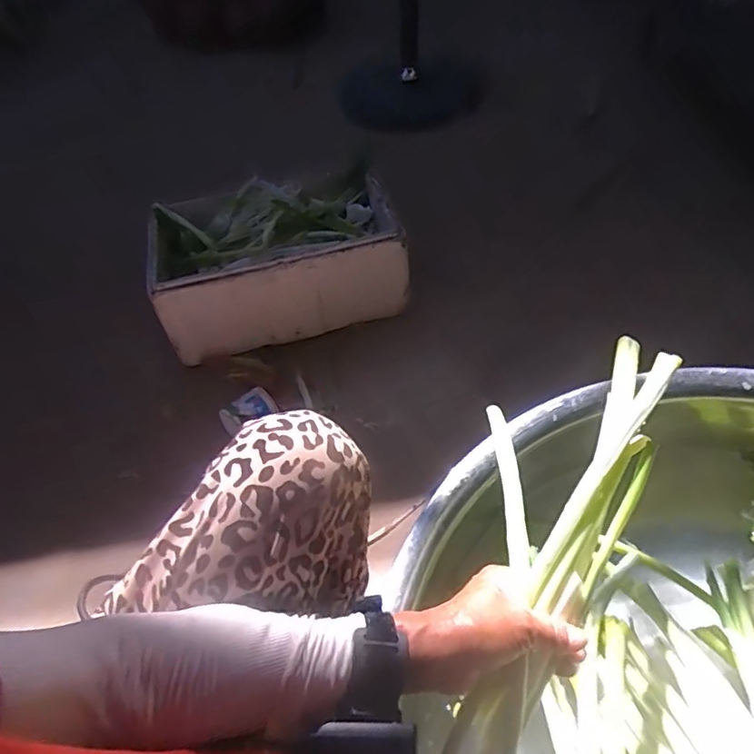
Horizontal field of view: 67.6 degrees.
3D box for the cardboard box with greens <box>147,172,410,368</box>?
[{"bbox_3d":[-0.204,-0.243,1.161,0.466,0.190,0.334,-17,48,-10],"label":"cardboard box with greens"}]

